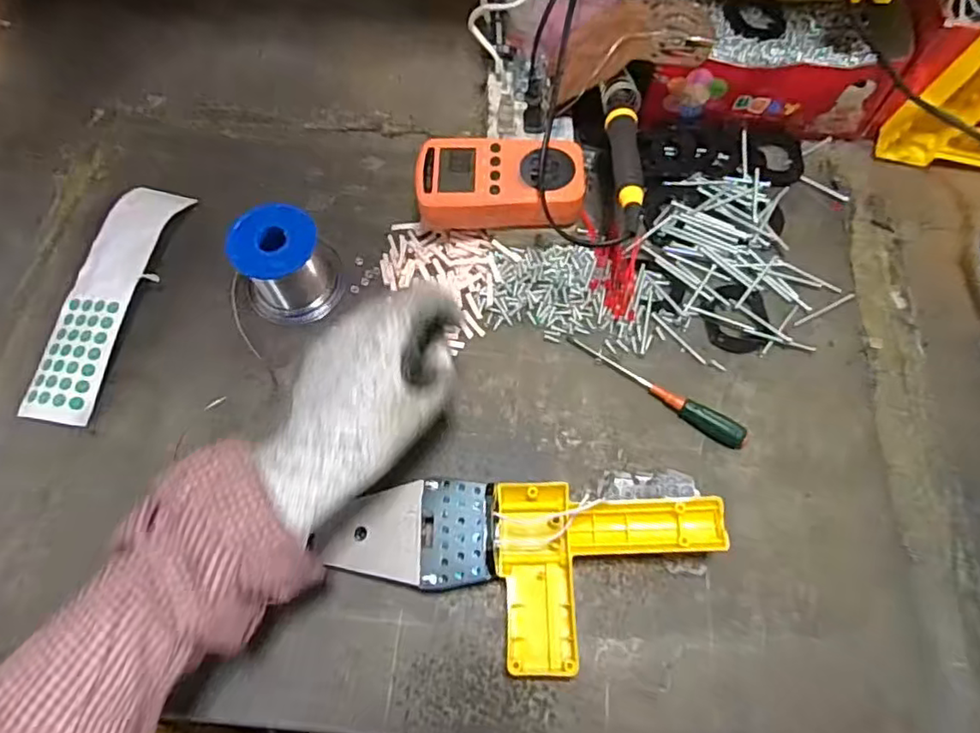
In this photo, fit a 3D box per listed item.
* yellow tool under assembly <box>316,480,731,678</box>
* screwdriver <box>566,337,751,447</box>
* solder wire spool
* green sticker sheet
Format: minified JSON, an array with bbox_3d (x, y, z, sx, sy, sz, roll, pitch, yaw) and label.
[{"bbox_3d":[0.018,0.133,0.386,0.254,0.047,0.112,2,67,2],"label":"yellow tool under assembly"},{"bbox_3d":[0.124,0.017,0.450,0.148,0.016,0.018,32,71,13],"label":"screwdriver"},{"bbox_3d":[-0.161,-0.080,0.467,0.074,0.066,0.064,-34,71,-12],"label":"solder wire spool"},{"bbox_3d":[-0.313,-0.058,0.485,0.060,0.032,0.210,11,68,6],"label":"green sticker sheet"}]

